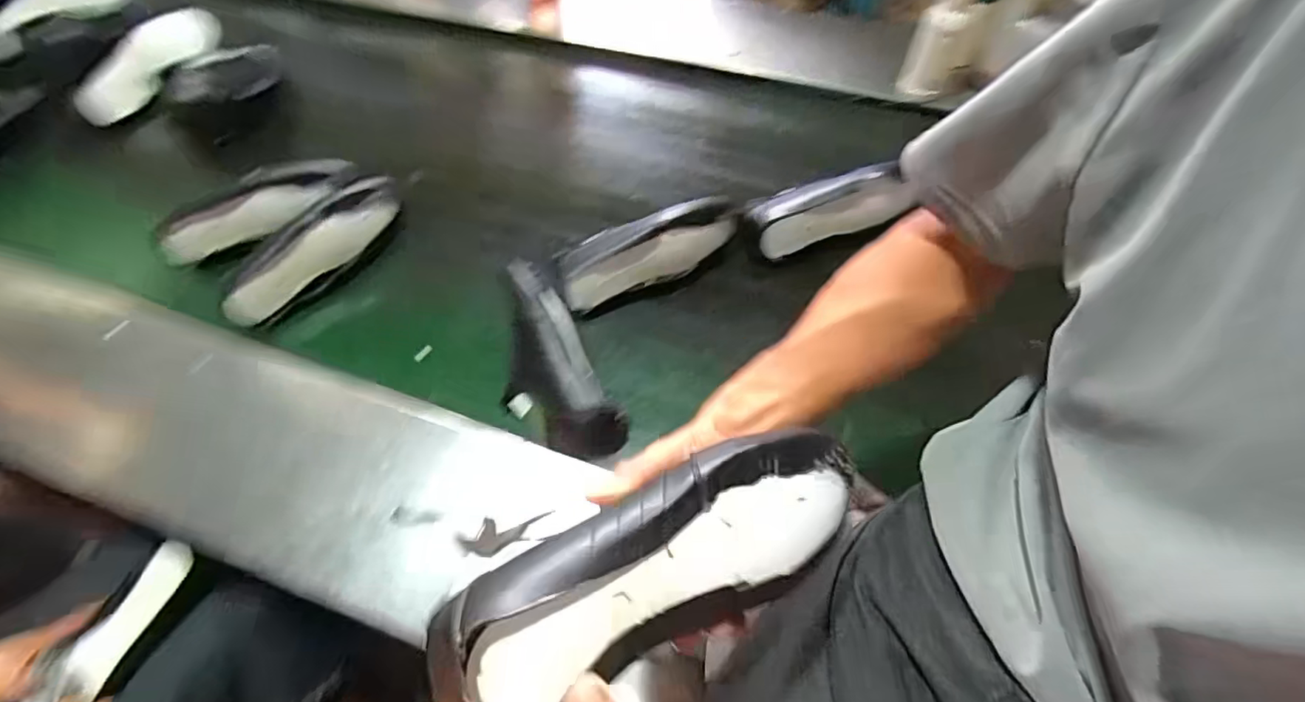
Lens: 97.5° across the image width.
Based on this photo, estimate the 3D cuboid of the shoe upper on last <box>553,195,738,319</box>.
[{"bbox_3d":[-0.006,-0.133,0.793,0.250,0.101,0.096,-19,61,-9],"label":"shoe upper on last"}]

